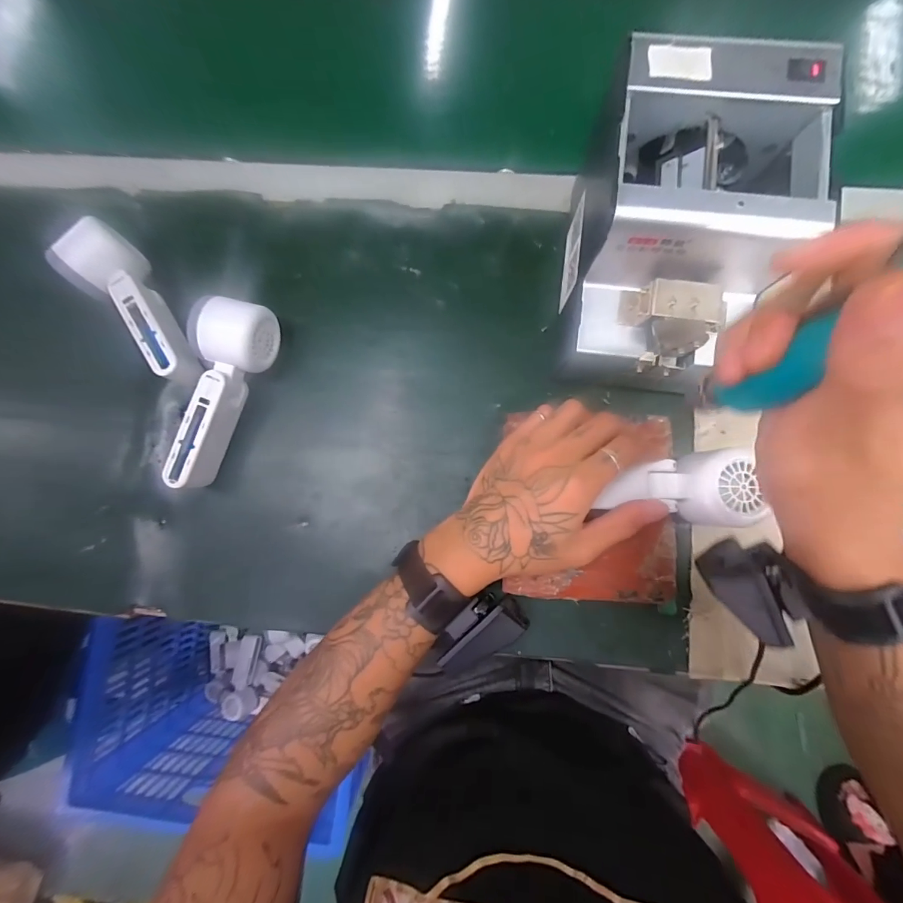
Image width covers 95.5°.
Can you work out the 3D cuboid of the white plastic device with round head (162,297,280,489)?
[{"bbox_3d":[-0.197,-0.047,0.355,0.049,0.056,0.163,13,86,4],"label":"white plastic device with round head"}]

